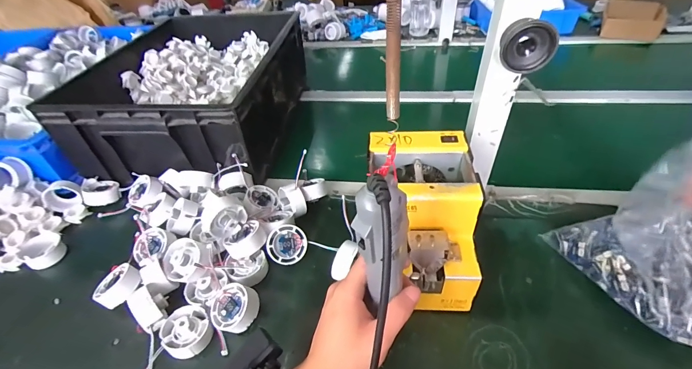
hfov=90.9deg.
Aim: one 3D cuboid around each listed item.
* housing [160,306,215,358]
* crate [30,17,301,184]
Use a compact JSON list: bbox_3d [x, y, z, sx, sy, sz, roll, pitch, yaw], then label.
[{"bbox_3d":[-0.190,0.174,0.407,0.052,0.030,0.053,-2,42,2],"label":"housing"},{"bbox_3d":[-0.304,-0.207,0.728,0.354,0.158,0.473,2,43,6],"label":"crate"}]

